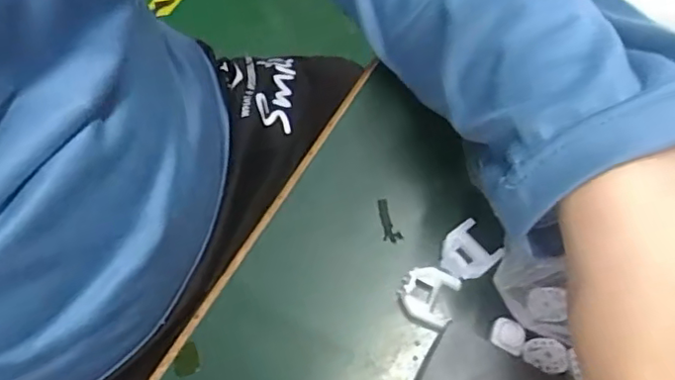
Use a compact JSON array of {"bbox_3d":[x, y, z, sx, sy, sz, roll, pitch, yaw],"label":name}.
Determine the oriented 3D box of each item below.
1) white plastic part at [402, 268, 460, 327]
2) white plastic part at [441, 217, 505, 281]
[{"bbox_3d":[0.038,0.043,0.248,0.023,0.009,0.020,24,67,8],"label":"white plastic part"},{"bbox_3d":[0.054,0.025,0.252,0.024,0.004,0.021,-39,73,-17],"label":"white plastic part"}]

